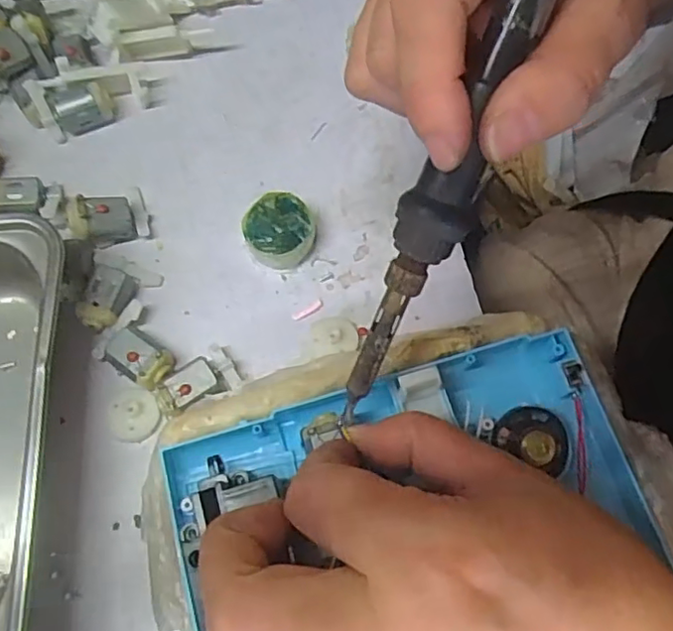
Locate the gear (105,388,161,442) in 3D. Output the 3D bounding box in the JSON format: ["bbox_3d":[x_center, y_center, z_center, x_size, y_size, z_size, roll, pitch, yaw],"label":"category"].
[{"bbox_3d":[-0.089,0.044,0.266,0.023,0.007,0.022,-3,70,-2],"label":"gear"}]

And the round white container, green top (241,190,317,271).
[{"bbox_3d":[-0.027,-0.040,0.290,0.032,0.017,0.032,0,70,-1],"label":"round white container, green top"}]

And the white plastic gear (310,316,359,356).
[{"bbox_3d":[-0.001,0.009,0.278,0.021,0.006,0.019,-8,70,-4],"label":"white plastic gear"}]

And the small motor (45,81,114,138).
[{"bbox_3d":[-0.131,-0.108,0.313,0.028,0.020,0.020,-22,72,-8],"label":"small motor"}]

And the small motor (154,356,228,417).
[{"bbox_3d":[-0.064,0.032,0.266,0.028,0.015,0.018,-27,72,-10],"label":"small motor"}]

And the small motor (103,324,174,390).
[{"bbox_3d":[-0.088,0.018,0.270,0.031,0.014,0.020,30,72,10],"label":"small motor"}]

